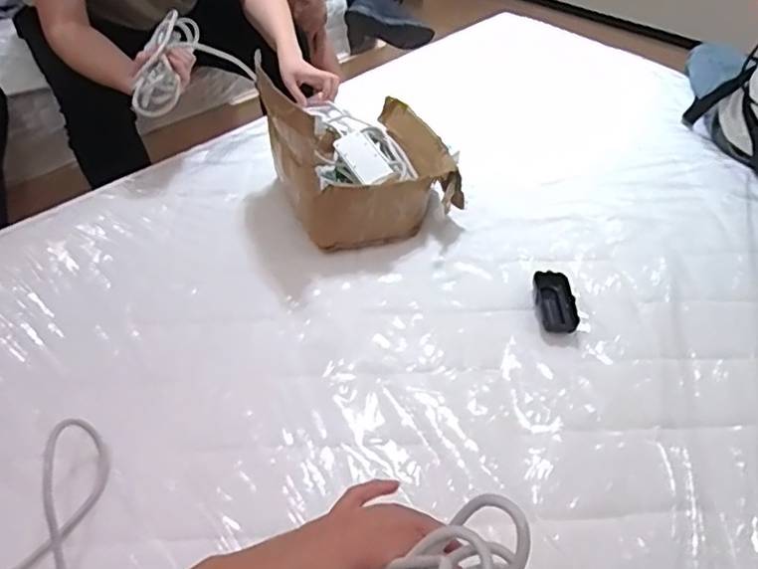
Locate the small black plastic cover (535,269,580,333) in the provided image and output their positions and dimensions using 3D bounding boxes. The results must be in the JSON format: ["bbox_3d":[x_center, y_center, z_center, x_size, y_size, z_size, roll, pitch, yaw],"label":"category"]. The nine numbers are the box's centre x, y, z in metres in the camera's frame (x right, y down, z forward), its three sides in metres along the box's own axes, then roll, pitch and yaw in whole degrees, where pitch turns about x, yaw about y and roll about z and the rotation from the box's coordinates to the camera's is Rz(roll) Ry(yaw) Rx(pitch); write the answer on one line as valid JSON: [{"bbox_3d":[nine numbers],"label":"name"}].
[{"bbox_3d":[0.256,0.024,0.873,0.053,0.010,0.102,-8,53,8],"label":"small black plastic cover"}]

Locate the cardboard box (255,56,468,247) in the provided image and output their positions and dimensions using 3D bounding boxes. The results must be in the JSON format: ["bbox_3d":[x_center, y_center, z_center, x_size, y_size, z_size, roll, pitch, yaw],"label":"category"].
[{"bbox_3d":[-0.035,-0.229,0.993,0.284,0.226,0.279,-13,45,-16],"label":"cardboard box"}]

